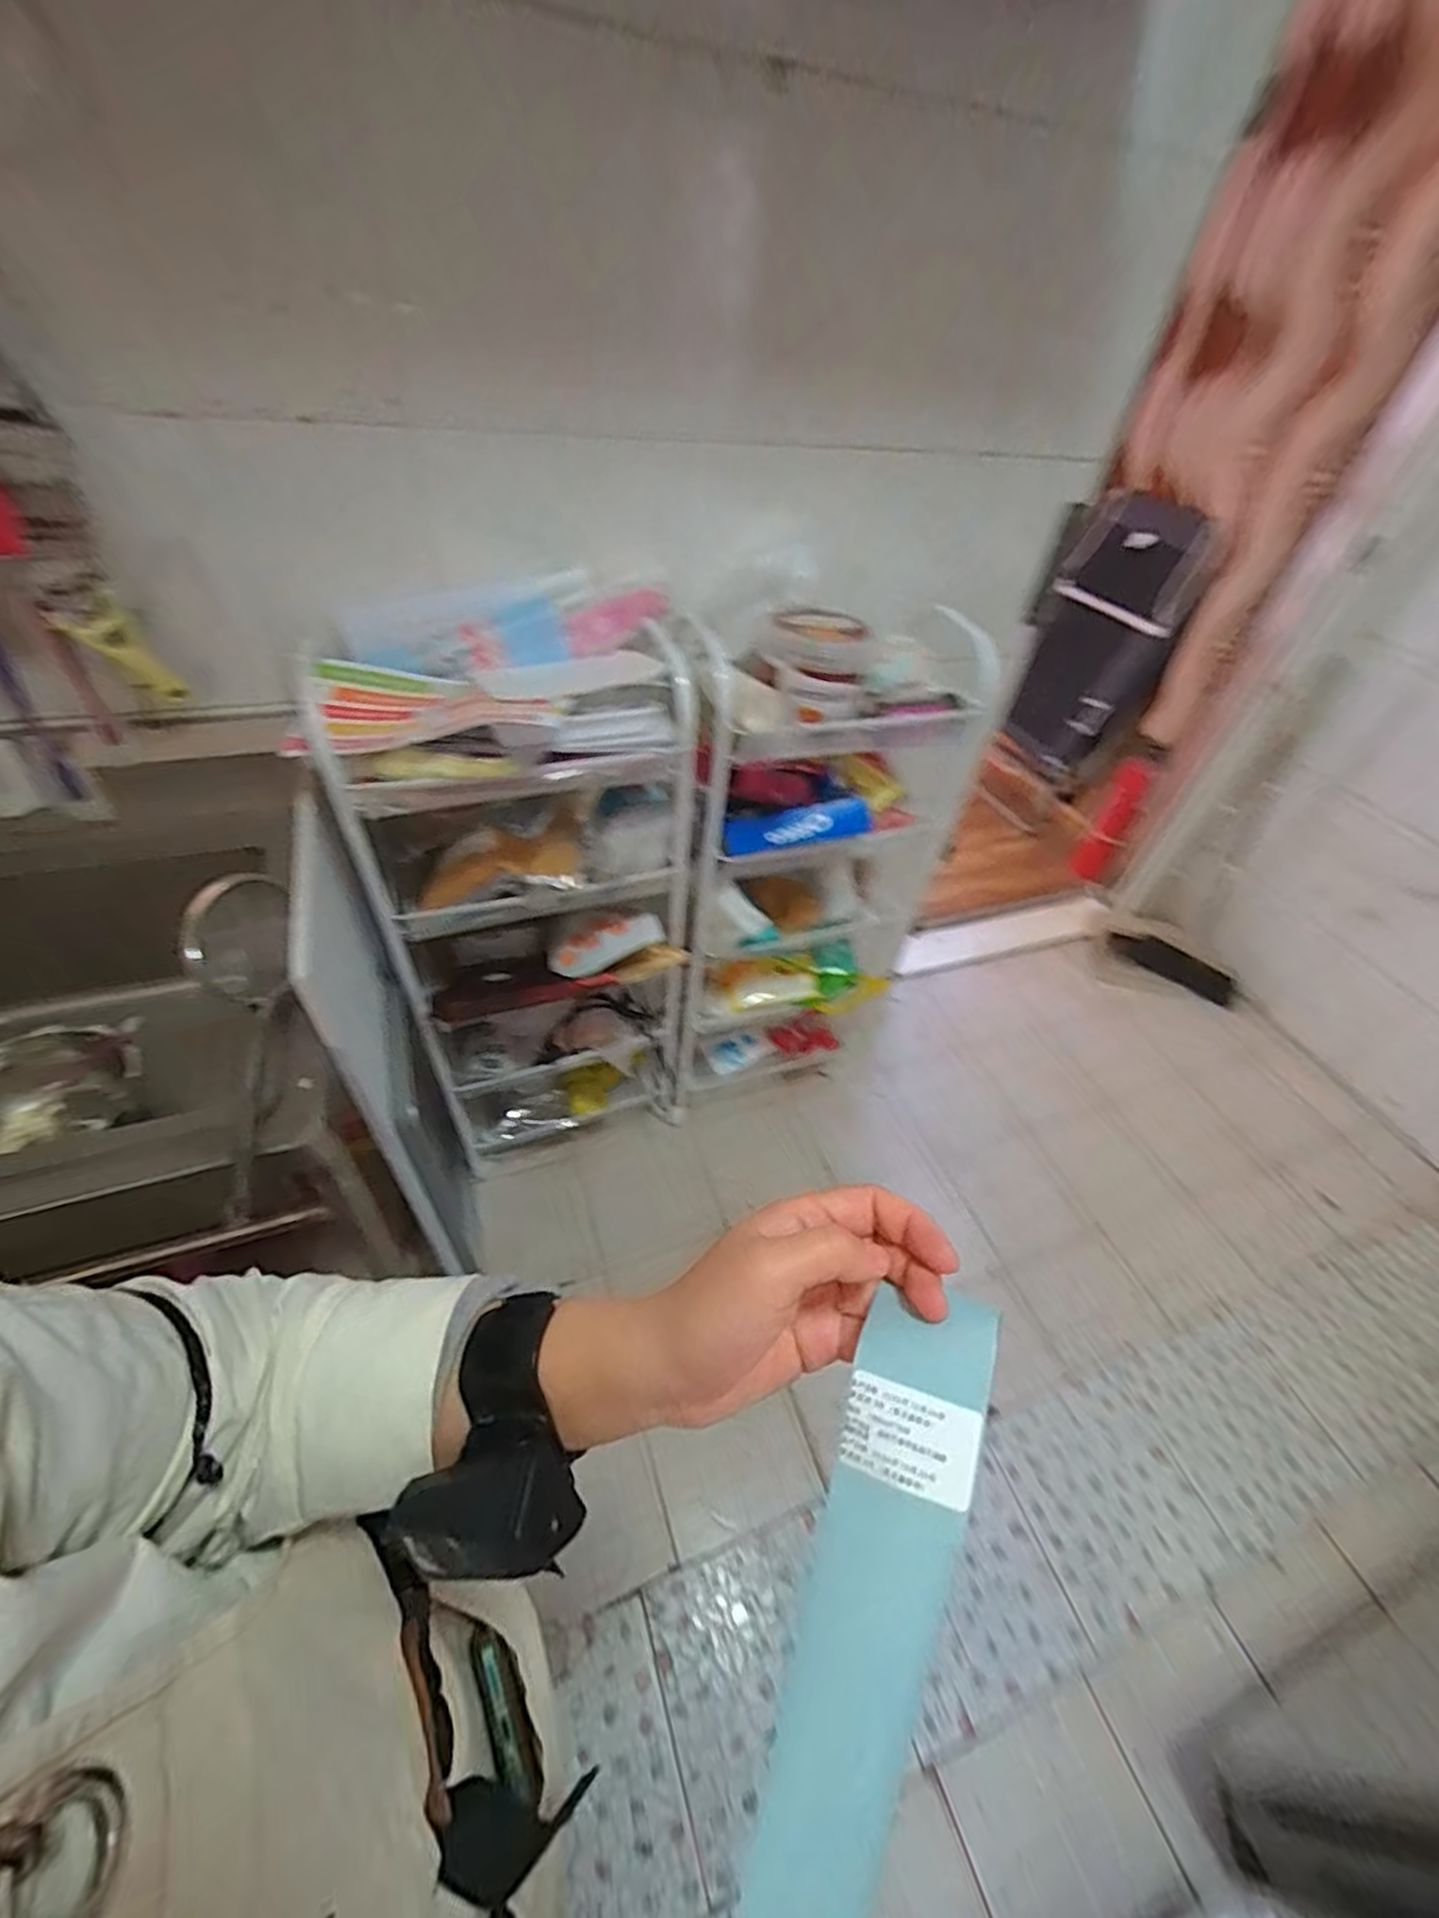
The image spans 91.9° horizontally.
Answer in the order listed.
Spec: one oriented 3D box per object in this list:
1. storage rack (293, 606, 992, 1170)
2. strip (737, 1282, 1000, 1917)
[{"bbox_3d":[-0.070,-0.067,1.198,0.892,0.955,0.262,-13,49,-19],"label":"storage rack"},{"bbox_3d":[0.046,0.227,0.227,0.043,0.015,0.221,17,75,9],"label":"strip"}]

